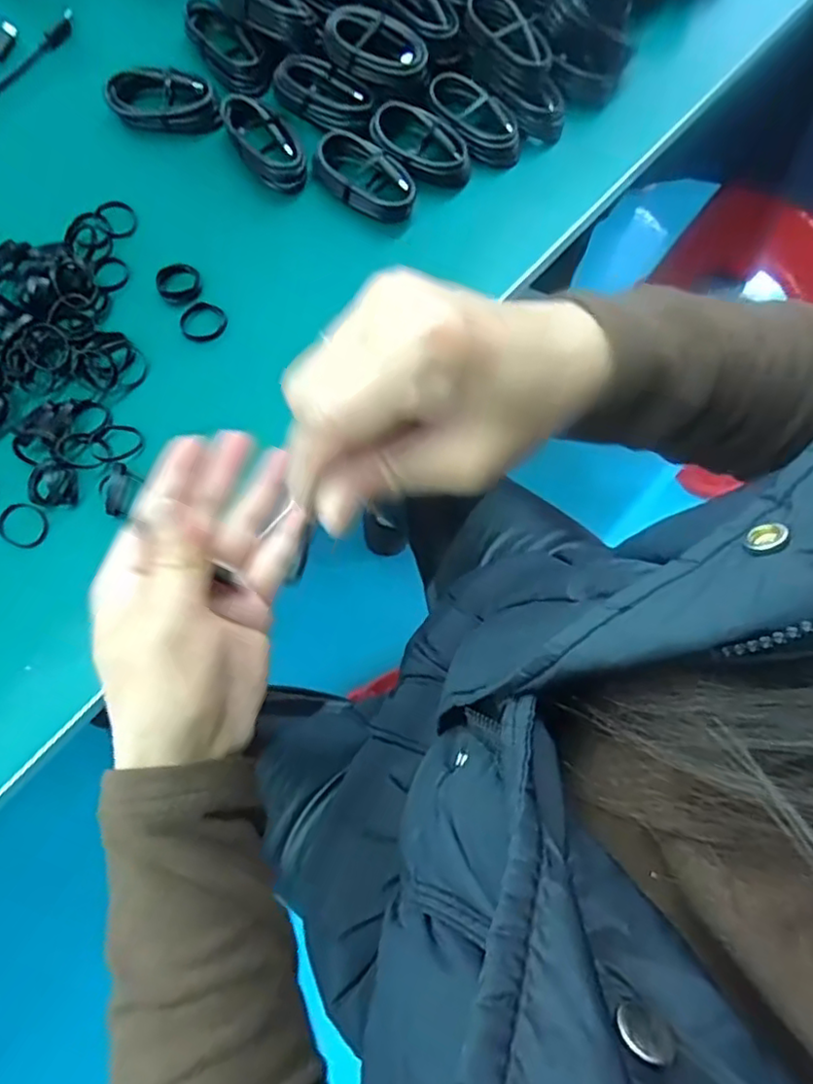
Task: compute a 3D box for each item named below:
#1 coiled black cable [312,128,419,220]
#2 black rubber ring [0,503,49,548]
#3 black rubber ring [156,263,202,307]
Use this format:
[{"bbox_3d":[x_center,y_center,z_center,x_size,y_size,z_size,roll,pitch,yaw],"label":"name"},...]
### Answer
[{"bbox_3d":[-0.026,-0.241,0.424,0.071,0.022,0.034,28,74,8],"label":"coiled black cable"},{"bbox_3d":[-0.216,-0.009,0.364,0.029,0.005,0.023,22,73,6],"label":"black rubber ring"},{"bbox_3d":[-0.143,-0.163,0.404,0.027,0.011,0.023,-25,74,-9],"label":"black rubber ring"}]

